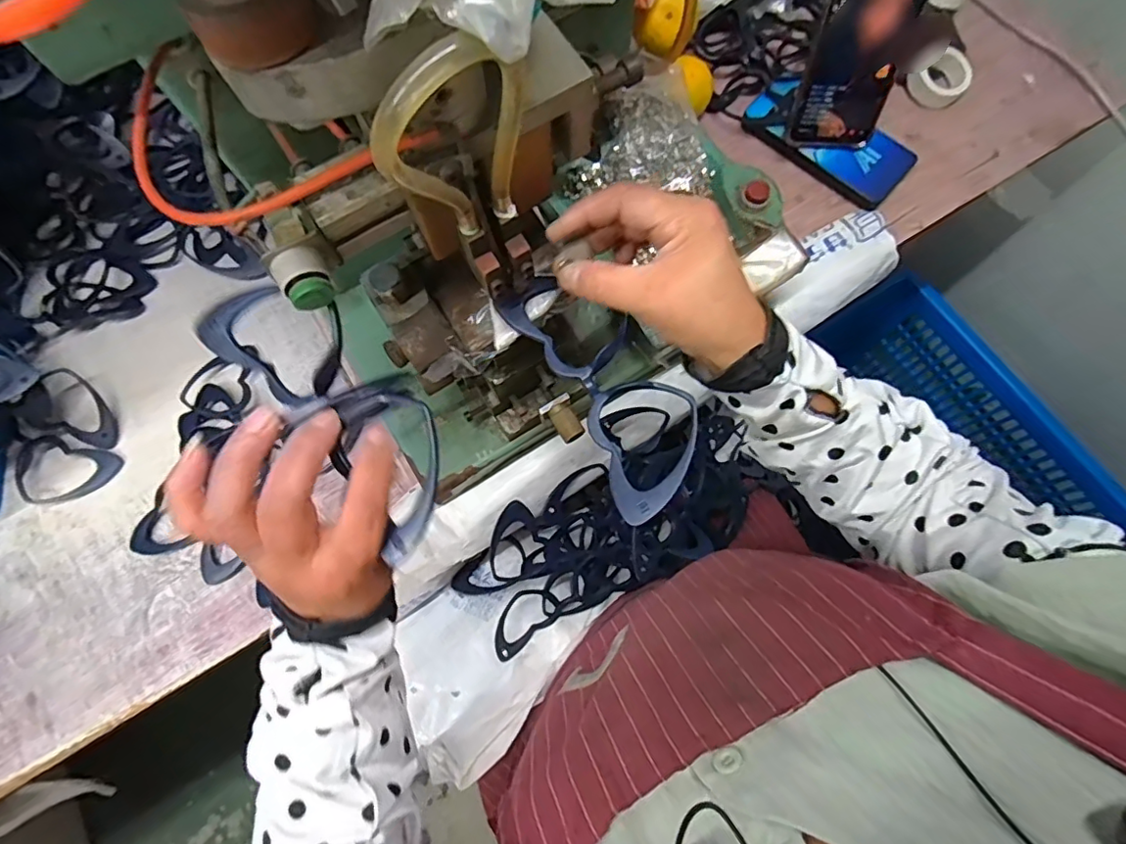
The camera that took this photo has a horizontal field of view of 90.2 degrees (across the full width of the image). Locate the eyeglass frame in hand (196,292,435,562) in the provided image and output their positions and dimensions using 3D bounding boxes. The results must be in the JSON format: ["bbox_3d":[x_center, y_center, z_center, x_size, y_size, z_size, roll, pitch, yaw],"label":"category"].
[{"bbox_3d":[-0.107,-0.009,0.258,0.144,0.024,0.062,40,79,9],"label":"eyeglass frame in hand"}]

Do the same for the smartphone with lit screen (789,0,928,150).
[{"bbox_3d":[0.251,-0.317,0.471,0.077,0.166,0.017,1,51,0],"label":"smartphone with lit screen"}]

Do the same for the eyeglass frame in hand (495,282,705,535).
[{"bbox_3d":[0.021,-0.022,0.300,0.060,0.012,0.146,-32,72,-7],"label":"eyeglass frame in hand"}]

